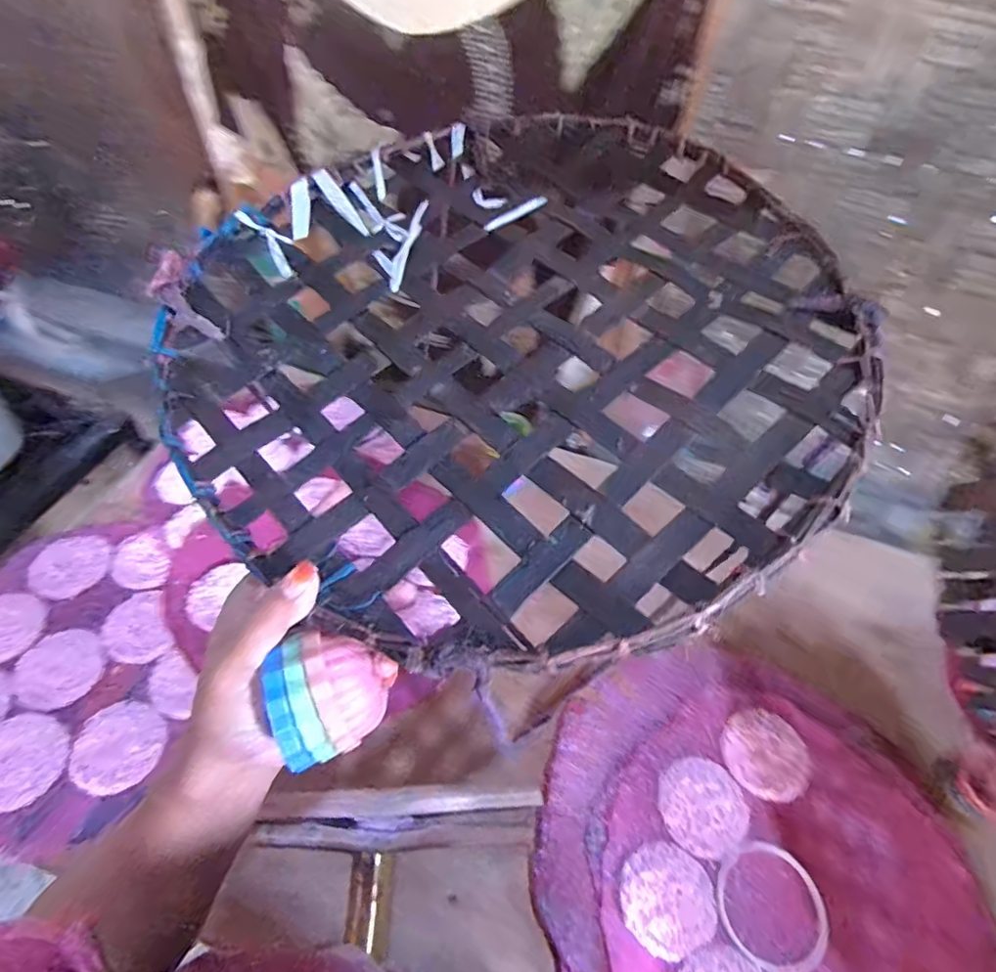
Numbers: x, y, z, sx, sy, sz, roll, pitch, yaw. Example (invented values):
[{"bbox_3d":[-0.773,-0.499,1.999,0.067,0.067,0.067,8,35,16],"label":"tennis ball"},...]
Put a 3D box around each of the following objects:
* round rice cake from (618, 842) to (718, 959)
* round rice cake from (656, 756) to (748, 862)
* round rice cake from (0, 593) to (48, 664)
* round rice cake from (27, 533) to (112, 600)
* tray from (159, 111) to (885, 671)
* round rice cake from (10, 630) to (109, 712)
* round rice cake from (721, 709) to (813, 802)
[{"bbox_3d":[0.145,0.353,0.483,0.080,0.005,0.077,1,51,-2],"label":"round rice cake"},{"bbox_3d":[0.191,0.299,0.526,0.079,0.004,0.078,1,51,-2],"label":"round rice cake"},{"bbox_3d":[-0.534,0.152,0.604,0.088,0.008,0.077,12,51,7],"label":"round rice cake"},{"bbox_3d":[-0.495,0.090,0.652,0.079,0.004,0.084,1,51,-2],"label":"round rice cake"},{"bbox_3d":[0.007,-0.095,0.317,0.352,0.022,0.361,-3,60,5],"label":"tray"},{"bbox_3d":[-0.453,0.188,0.582,0.083,0.011,0.078,1,51,-2],"label":"round rice cake"},{"bbox_3d":[0.266,0.263,0.555,0.083,0.020,0.079,1,51,-2],"label":"round rice cake"}]

